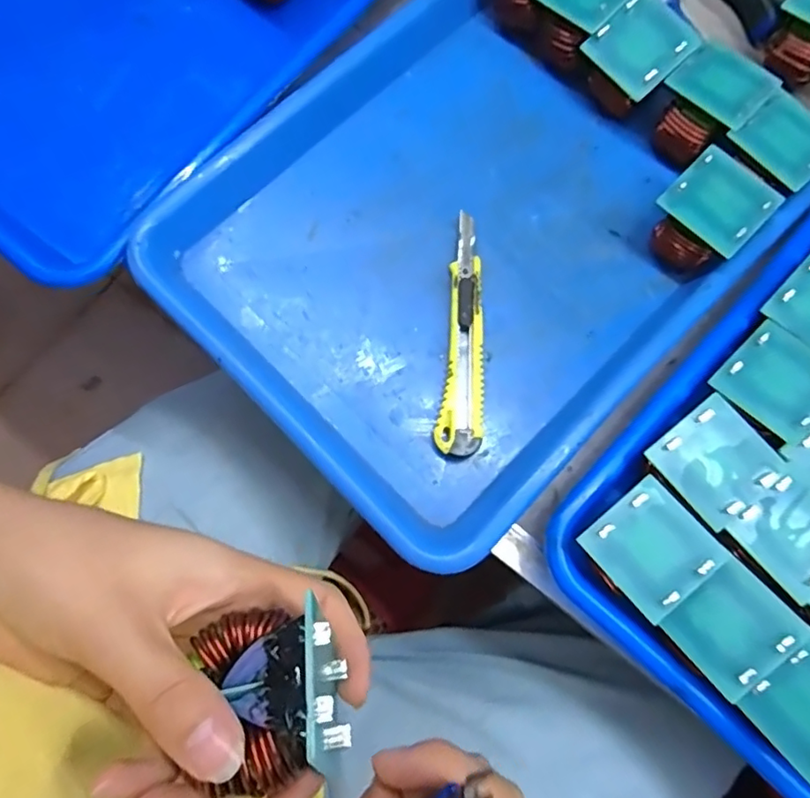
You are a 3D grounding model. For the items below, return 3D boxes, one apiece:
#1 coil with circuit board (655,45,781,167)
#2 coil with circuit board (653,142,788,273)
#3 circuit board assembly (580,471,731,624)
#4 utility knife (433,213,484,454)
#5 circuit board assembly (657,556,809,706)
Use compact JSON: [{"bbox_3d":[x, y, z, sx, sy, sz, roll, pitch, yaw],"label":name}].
[{"bbox_3d":[0.169,-0.164,0.325,0.045,0.045,0.046,-43,81,-10],"label":"coil with circuit board"},{"bbox_3d":[0.163,-0.098,0.316,0.045,0.046,0.047,-44,81,-10],"label":"coil with circuit board"},{"bbox_3d":[0.108,0.065,0.250,0.045,0.012,0.046,-39,80,-9],"label":"circuit board assembly"},{"bbox_3d":[0.031,-0.037,0.319,0.022,0.012,0.139,3,77,-1],"label":"utility knife"},{"bbox_3d":[0.139,0.097,0.242,0.045,0.005,0.041,-41,72,-2],"label":"circuit board assembly"}]

